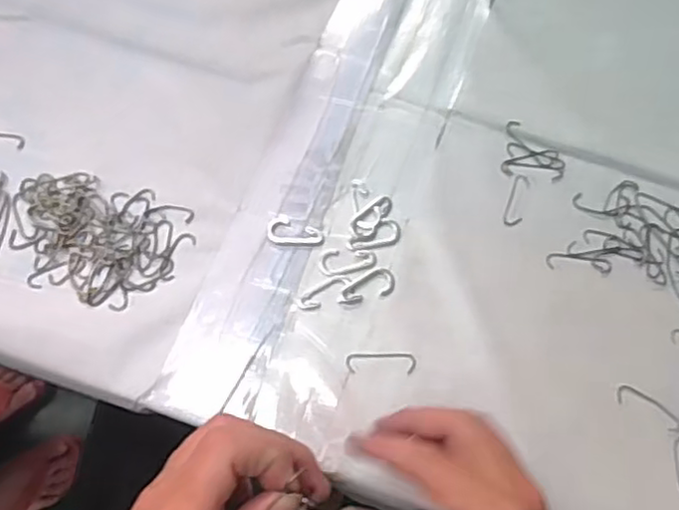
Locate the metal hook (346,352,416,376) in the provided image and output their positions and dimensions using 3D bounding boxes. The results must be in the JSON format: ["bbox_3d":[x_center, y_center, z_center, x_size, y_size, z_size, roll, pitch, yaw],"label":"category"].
[{"bbox_3d":[0.026,0.066,0.405,0.042,0.004,0.014,2,69,-1],"label":"metal hook"}]

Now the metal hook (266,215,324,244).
[{"bbox_3d":[-0.029,-0.016,0.431,0.036,0.004,0.019,5,69,0],"label":"metal hook"}]

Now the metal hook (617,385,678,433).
[{"bbox_3d":[0.188,0.093,0.400,0.042,0.004,0.013,30,72,9],"label":"metal hook"}]

